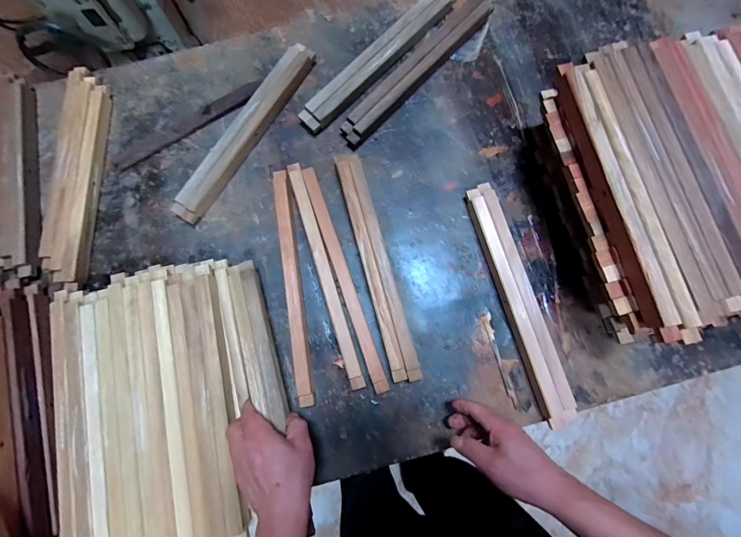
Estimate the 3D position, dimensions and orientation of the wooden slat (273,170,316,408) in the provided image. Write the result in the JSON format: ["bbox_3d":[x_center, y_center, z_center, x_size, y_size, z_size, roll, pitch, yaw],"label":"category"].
[{"bbox_3d":[-0.116,0.019,0.528,0.024,0.034,0.359,-9,78,-1],"label":"wooden slat"}]

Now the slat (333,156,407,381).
[{"bbox_3d":[-0.003,-0.010,0.536,0.023,0.031,0.356,-15,78,-2],"label":"slat"}]

